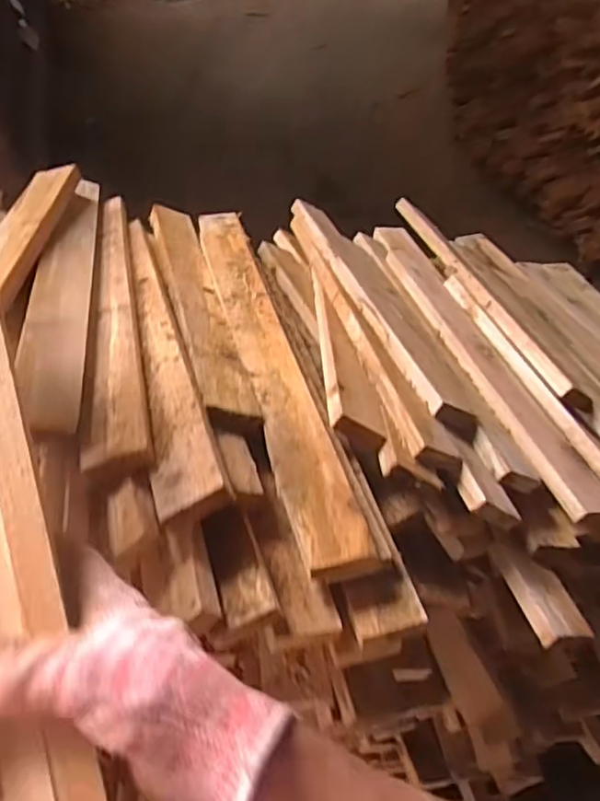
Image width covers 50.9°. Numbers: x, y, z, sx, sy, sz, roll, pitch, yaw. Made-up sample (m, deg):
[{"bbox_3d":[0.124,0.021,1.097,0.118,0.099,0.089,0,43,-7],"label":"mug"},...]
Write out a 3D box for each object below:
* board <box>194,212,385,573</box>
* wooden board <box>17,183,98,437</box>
[{"bbox_3d":[-0.041,-0.064,0.661,0.065,0.035,0.570,-13,45,-9],"label":"board"},{"bbox_3d":[-0.236,-0.130,0.636,0.053,0.013,0.462,11,34,-23],"label":"wooden board"}]

